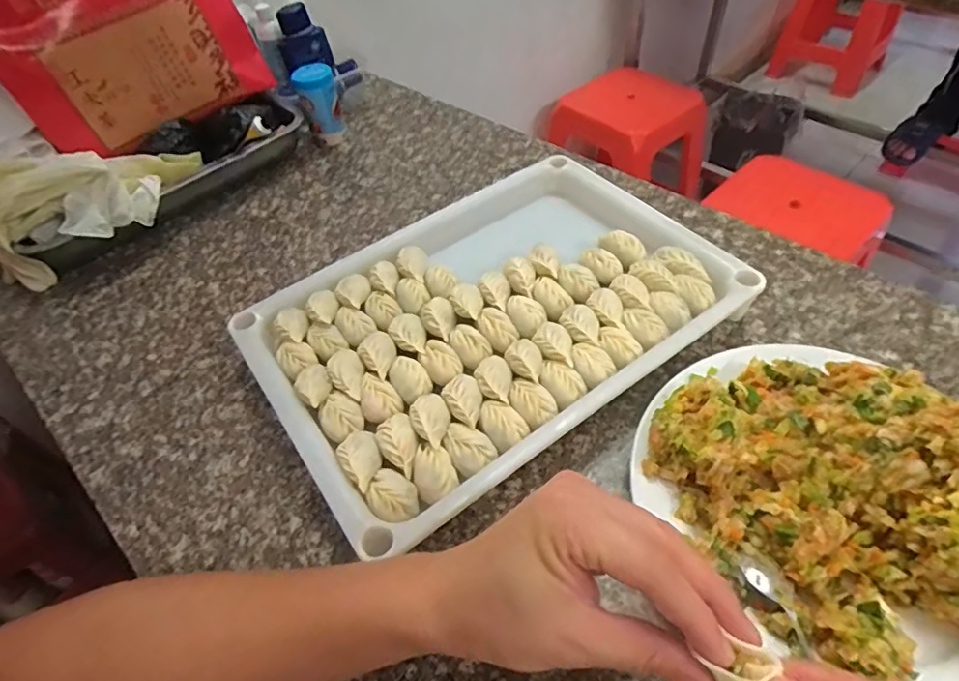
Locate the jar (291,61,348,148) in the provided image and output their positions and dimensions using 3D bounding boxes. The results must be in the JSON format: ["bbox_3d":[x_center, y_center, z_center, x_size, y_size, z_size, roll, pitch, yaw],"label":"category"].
[{"bbox_3d":[-0.206,-0.309,0.706,0.049,0.099,0.042,-17,51,-8],"label":"jar"}]

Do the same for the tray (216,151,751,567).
[{"bbox_3d":[0.013,-0.019,0.470,0.377,0.051,0.260,-30,54,-18],"label":"tray"}]

